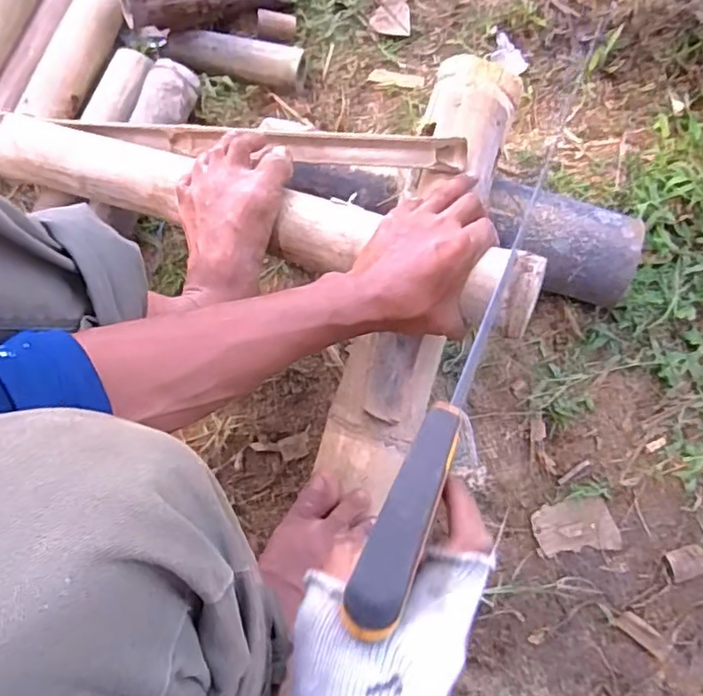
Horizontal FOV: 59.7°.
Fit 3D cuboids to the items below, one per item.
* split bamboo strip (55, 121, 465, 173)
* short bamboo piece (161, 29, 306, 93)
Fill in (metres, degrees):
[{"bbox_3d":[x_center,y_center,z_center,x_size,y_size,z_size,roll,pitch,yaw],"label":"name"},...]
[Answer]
[{"bbox_3d":[-0.101,-0.213,0.629,0.437,0.036,0.027,11,79,19],"label":"split bamboo strip"},{"bbox_3d":[-0.149,-0.368,0.782,0.178,0.044,0.048,9,79,4],"label":"short bamboo piece"}]

